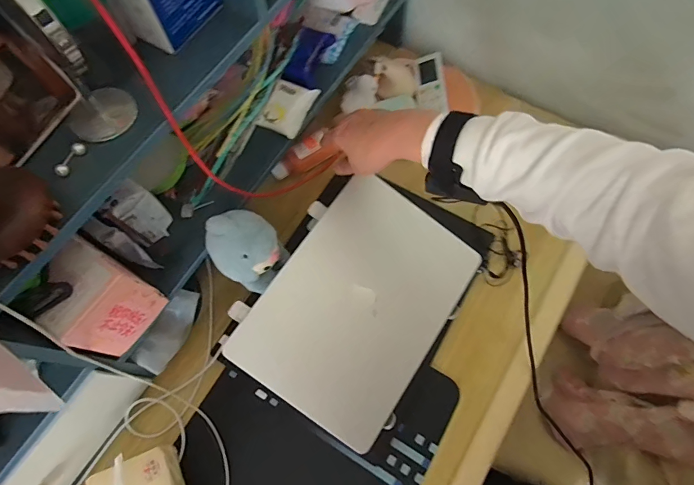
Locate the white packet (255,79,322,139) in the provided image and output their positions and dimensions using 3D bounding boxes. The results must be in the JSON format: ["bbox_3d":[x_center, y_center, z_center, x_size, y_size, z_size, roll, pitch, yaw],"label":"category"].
[{"bbox_3d":[-0.083,-0.194,0.577,0.060,0.018,0.083,22,70,10],"label":"white packet"}]

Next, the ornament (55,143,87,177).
[{"bbox_3d":[-0.226,-0.068,0.330,0.007,0.008,0.031,23,70,10],"label":"ornament"}]

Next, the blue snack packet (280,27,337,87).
[{"bbox_3d":[-0.055,-0.277,0.588,0.045,0.029,0.091,16,69,8],"label":"blue snack packet"}]

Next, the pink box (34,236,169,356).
[{"bbox_3d":[-0.264,0.063,0.432,0.067,0.117,0.088,31,72,13],"label":"pink box"}]

